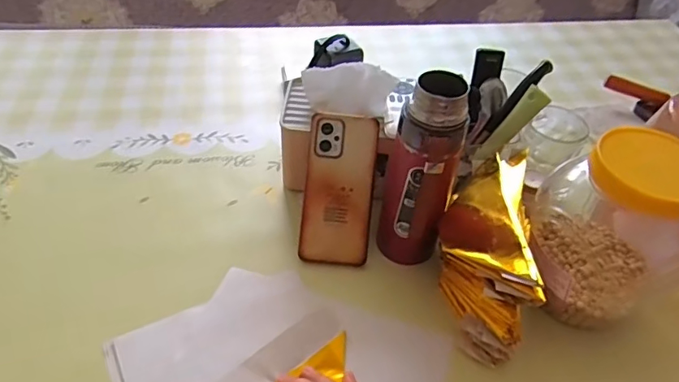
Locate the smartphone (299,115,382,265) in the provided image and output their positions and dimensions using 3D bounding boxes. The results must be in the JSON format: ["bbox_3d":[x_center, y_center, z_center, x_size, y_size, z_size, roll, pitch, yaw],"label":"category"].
[{"bbox_3d":[-0.001,-0.001,0.570,0.076,0.163,0.009,5,1,0],"label":"smartphone"}]

